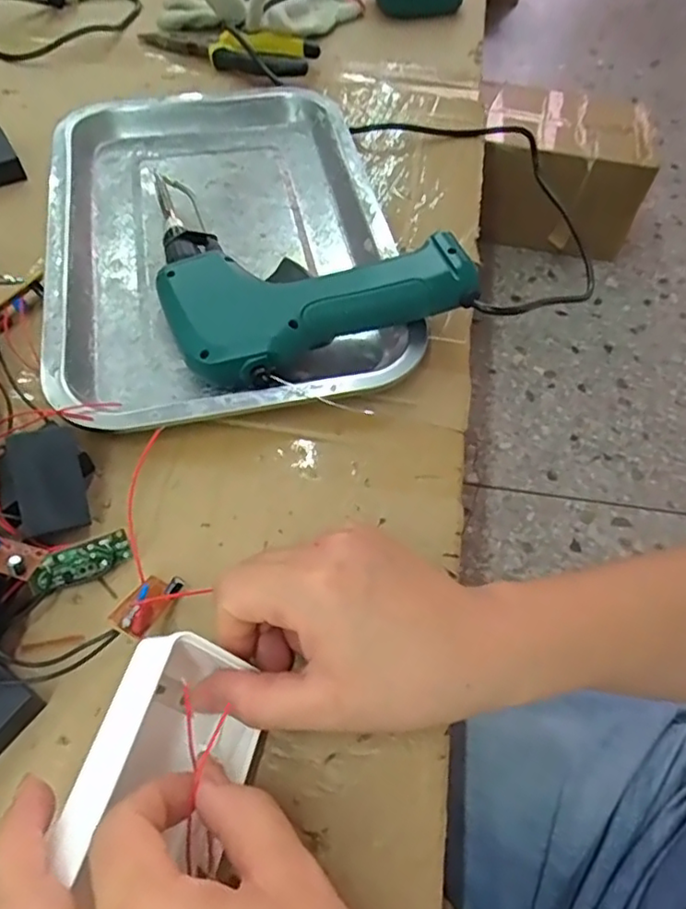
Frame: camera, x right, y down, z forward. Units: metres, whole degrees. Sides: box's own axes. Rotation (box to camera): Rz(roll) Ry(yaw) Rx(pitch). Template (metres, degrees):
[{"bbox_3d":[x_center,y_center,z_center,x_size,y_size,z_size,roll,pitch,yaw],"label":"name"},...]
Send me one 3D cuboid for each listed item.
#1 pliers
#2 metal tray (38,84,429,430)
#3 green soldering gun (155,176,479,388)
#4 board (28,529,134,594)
[{"bbox_3d":[-0.104,-0.351,0.526,0.159,0.026,0.052,18,59,10],"label":"pliers"},{"bbox_3d":[-0.082,-0.148,0.404,0.211,0.023,0.308,-9,58,-7],"label":"metal tray"},{"bbox_3d":[-0.032,-0.125,0.376,0.159,0.047,0.175,-18,60,-12],"label":"green soldering gun"},{"bbox_3d":[-0.119,0.050,0.281,0.044,0.004,0.017,-19,103,-23],"label":"board"}]

